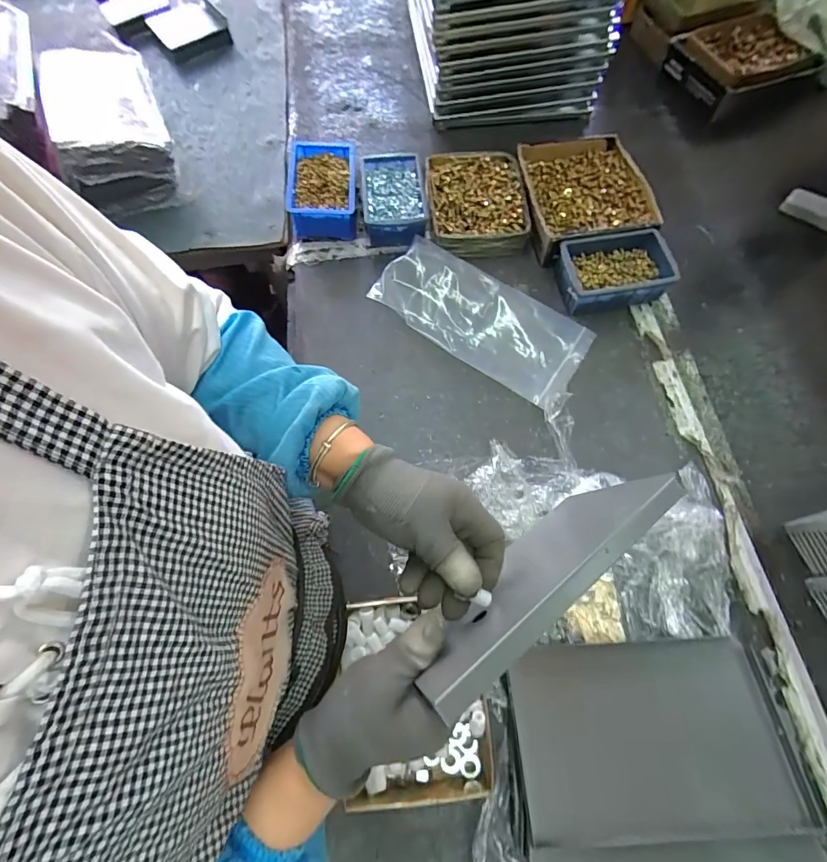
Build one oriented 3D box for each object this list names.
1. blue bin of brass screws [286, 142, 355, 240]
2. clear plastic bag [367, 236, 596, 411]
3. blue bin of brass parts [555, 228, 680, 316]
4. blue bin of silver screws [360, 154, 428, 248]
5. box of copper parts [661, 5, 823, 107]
[{"bbox_3d":[-0.143,-0.376,0.658,0.104,0.049,0.152,-3,69,-3],"label":"blue bin of brass screws"},{"bbox_3d":[0.094,-0.161,0.585,0.283,0.020,0.140,33,72,13],"label":"clear plastic bag"},{"bbox_3d":[0.288,-0.229,0.606,0.154,0.048,0.099,-9,70,-5],"label":"blue bin of brass parts"},{"bbox_3d":[-0.032,-0.362,0.661,0.096,0.050,0.153,-3,69,-3],"label":"blue bin of silver screws"},{"bbox_3d":[0.579,-0.664,0.762,0.206,0.059,0.157,-20,69,-7],"label":"box of copper parts"}]

